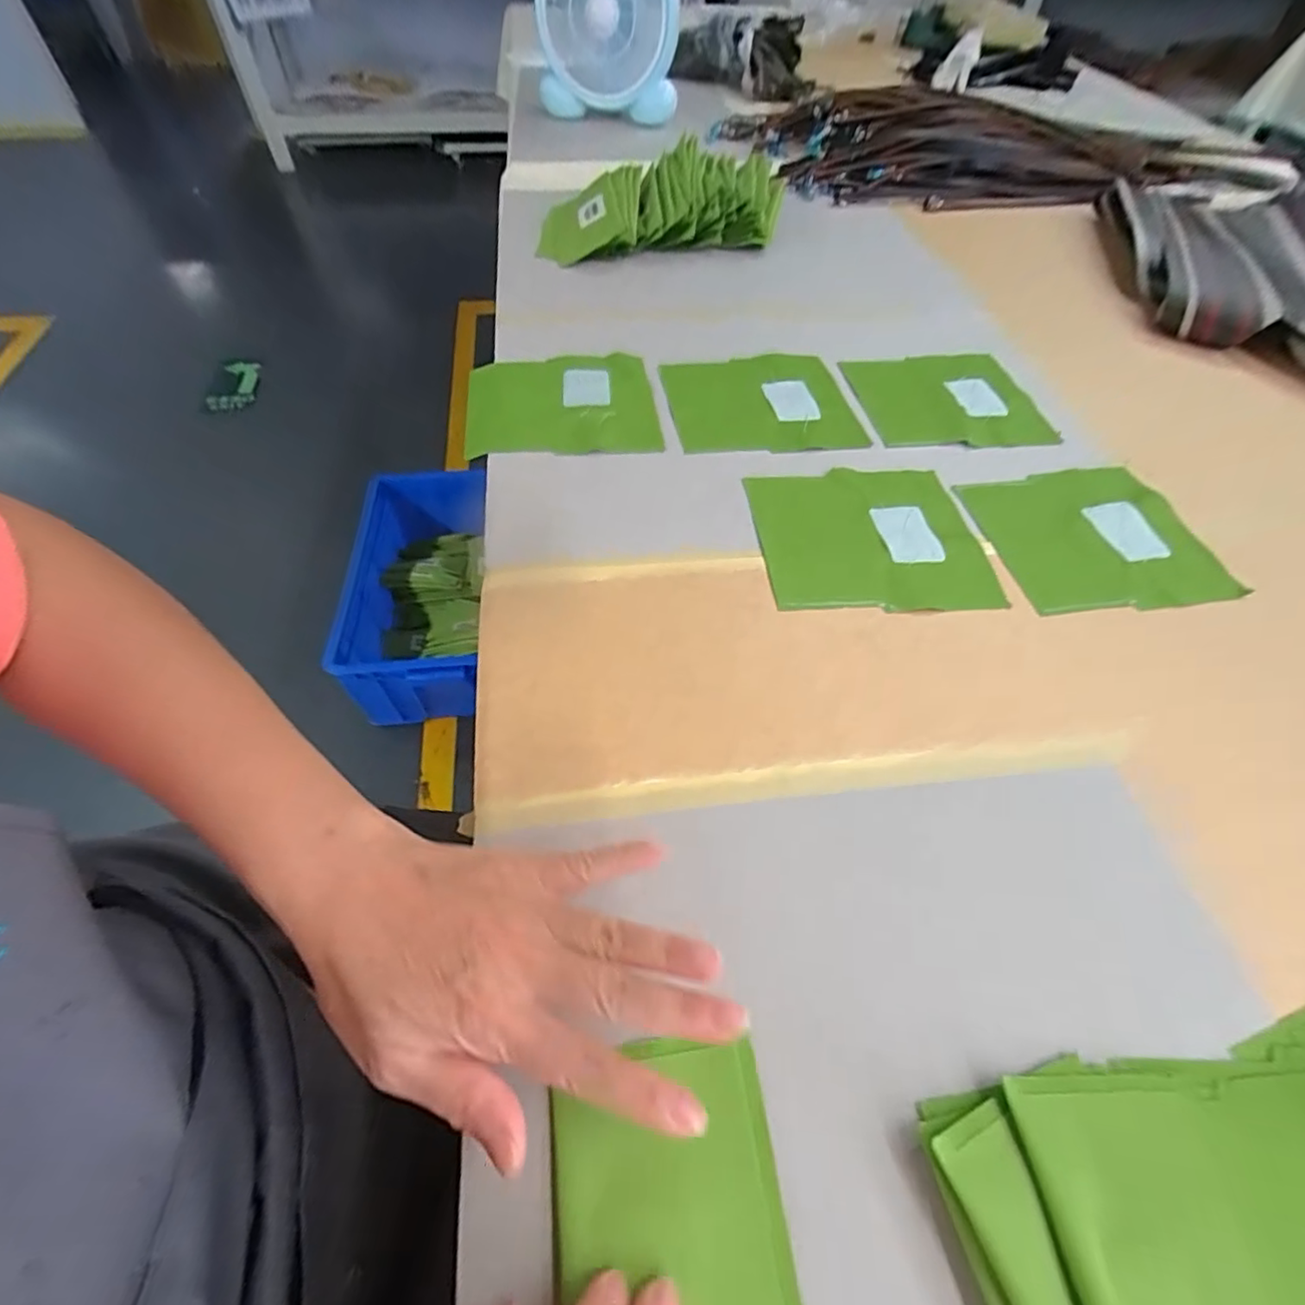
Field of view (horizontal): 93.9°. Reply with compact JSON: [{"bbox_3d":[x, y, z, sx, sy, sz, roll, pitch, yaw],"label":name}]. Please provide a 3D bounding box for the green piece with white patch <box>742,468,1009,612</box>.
[{"bbox_3d":[0.160,-0.091,0.465,0.160,0.010,0.146,-2,54,-4],"label":"green piece with white patch"}]

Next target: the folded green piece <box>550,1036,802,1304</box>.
[{"bbox_3d":[0.011,0.230,0.219,0.085,0.007,0.148,-6,54,-7],"label":"folded green piece"}]

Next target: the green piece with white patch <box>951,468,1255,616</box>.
[{"bbox_3d":[0.343,-0.091,0.475,0.167,0.006,0.143,-7,54,-8],"label":"green piece with white patch"}]

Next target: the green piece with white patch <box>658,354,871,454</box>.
[{"bbox_3d":[0.094,-0.232,0.562,0.161,0.008,0.143,-8,55,-8],"label":"green piece with white patch"}]

